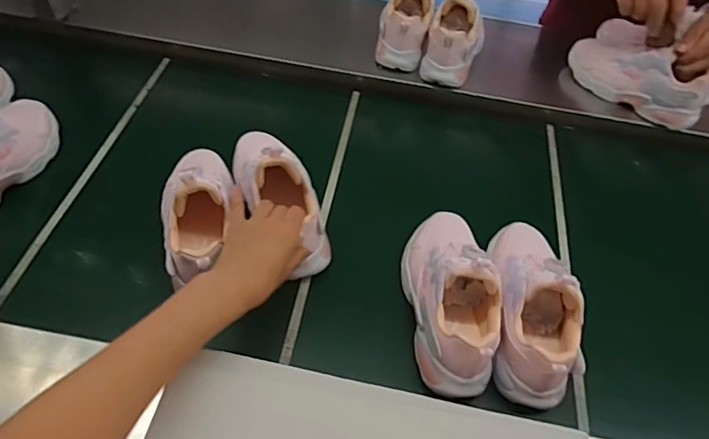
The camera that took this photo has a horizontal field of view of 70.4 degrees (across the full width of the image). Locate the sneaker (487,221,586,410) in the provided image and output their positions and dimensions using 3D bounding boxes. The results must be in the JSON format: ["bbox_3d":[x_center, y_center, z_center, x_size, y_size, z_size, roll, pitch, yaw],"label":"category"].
[{"bbox_3d":[0.190,0.079,0.535,0.091,0.097,0.208,7,52,0],"label":"sneaker"}]

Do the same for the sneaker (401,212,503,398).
[{"bbox_3d":[0.104,0.066,0.538,0.079,0.100,0.212,-1,53,-7],"label":"sneaker"}]

